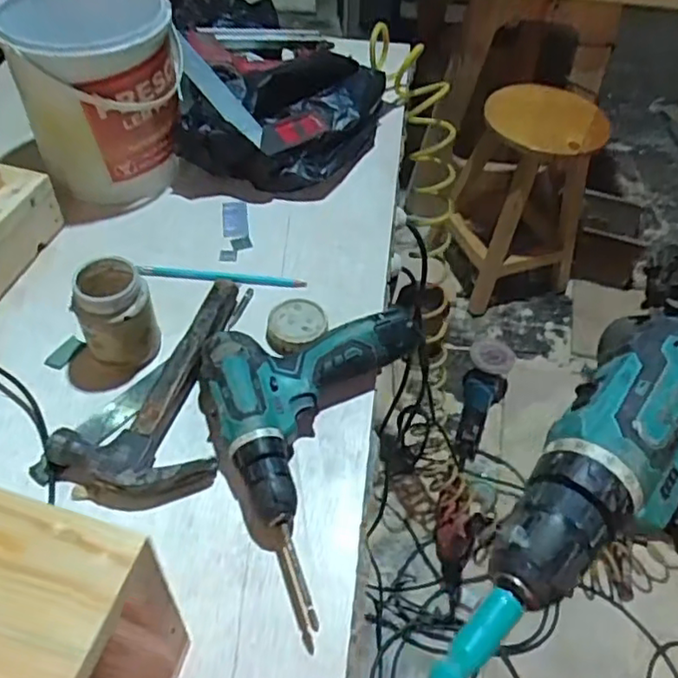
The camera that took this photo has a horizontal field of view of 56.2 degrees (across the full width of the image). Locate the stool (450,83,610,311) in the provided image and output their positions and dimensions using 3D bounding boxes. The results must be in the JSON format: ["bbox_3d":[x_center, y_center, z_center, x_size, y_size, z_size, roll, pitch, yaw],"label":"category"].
[{"bbox_3d":[0.478,-0.353,1.642,0.310,0.534,0.282,-19,51,-19],"label":"stool"}]

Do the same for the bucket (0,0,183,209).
[{"bbox_3d":[-0.271,-0.284,0.739,0.179,0.191,0.169,-9,50,-10],"label":"bucket"}]

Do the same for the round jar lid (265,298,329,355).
[{"bbox_3d":[-0.041,-0.013,0.635,0.056,0.018,0.067,11,50,4],"label":"round jar lid"}]

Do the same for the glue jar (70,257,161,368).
[{"bbox_3d":[-0.204,-0.022,0.584,0.063,0.092,0.059,1,48,-1],"label":"glue jar"}]

